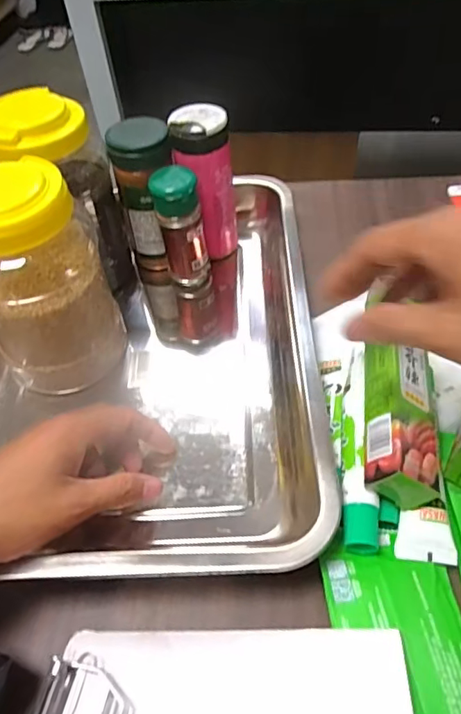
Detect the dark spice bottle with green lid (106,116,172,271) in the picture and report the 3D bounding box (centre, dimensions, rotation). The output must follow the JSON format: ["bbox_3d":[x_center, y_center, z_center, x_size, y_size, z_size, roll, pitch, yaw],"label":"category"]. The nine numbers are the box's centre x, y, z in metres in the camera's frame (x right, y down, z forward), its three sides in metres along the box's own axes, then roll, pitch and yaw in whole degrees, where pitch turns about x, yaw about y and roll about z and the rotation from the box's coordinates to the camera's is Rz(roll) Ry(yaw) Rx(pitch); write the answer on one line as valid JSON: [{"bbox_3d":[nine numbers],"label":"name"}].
[{"bbox_3d":[-0.075,-0.142,0.477,0.050,0.134,0.046,-2,50,3],"label":"dark spice bottle with green lid"}]

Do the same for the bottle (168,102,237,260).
[{"bbox_3d":[-0.023,-0.154,0.477,0.045,0.130,0.048,-2,50,3],"label":"bottle"}]

